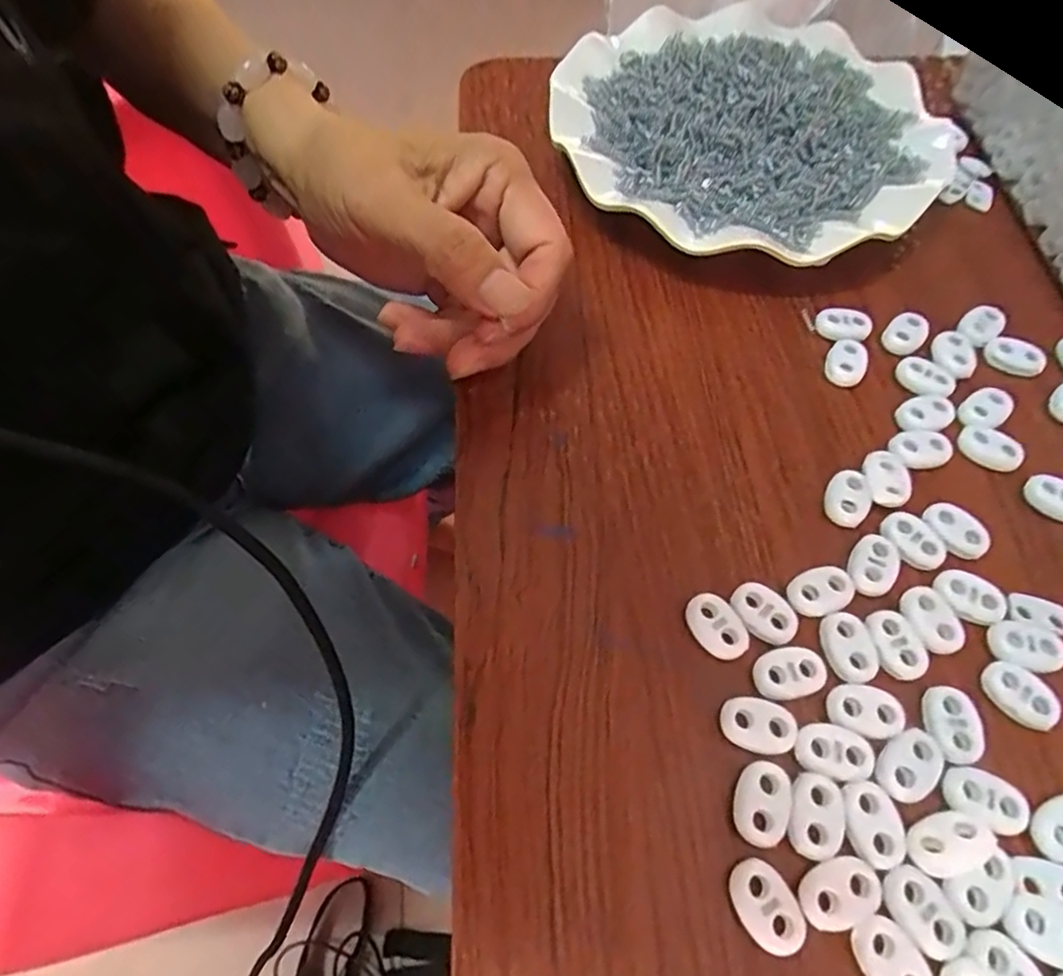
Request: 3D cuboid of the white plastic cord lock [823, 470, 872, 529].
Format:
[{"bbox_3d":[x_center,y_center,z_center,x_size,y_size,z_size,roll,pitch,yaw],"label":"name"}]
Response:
[{"bbox_3d":[0.116,0.003,0.232,0.015,0.004,0.021,24,65,12],"label":"white plastic cord lock"}]

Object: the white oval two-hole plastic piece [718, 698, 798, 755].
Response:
[{"bbox_3d":[0.070,0.073,0.196,0.023,0.004,0.015,8,62,4],"label":"white oval two-hole plastic piece"}]

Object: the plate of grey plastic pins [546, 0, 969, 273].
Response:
[{"bbox_3d":[0.102,-0.181,0.312,0.188,0.027,0.181,0,62,0],"label":"plate of grey plastic pins"}]

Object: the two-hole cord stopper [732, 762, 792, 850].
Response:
[{"bbox_3d":[0.067,0.091,0.184,0.015,0.004,0.022,16,63,9],"label":"two-hole cord stopper"}]

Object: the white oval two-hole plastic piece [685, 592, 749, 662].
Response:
[{"bbox_3d":[0.061,0.046,0.210,0.015,0.005,0.022,-32,66,-16],"label":"white oval two-hole plastic piece"}]

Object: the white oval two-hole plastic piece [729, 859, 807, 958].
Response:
[{"bbox_3d":[0.064,0.114,0.174,0.015,0.004,0.023,-23,64,-12],"label":"white oval two-hole plastic piece"}]

